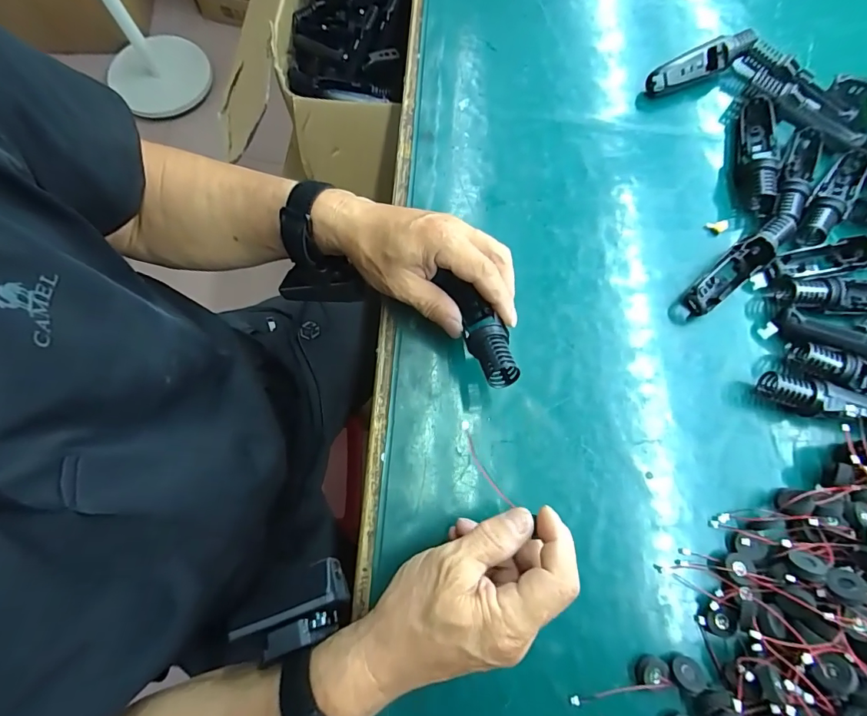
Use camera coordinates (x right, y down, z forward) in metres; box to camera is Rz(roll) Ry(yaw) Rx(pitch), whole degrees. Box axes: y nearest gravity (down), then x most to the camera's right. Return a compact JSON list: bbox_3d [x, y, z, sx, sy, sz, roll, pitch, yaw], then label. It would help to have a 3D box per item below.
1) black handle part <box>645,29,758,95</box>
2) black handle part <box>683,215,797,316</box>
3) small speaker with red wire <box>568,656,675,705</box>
[{"bbox_3d":[0.275,-0.303,0.457,0.115,0.027,0.025,-23,76,-9],"label":"black handle part"},{"bbox_3d":[0.269,-0.082,0.393,0.119,0.026,0.027,-36,78,-12],"label":"black handle part"},{"bbox_3d":[0.128,0.221,0.307,0.072,0.008,0.018,-9,74,-5],"label":"small speaker with red wire"}]

